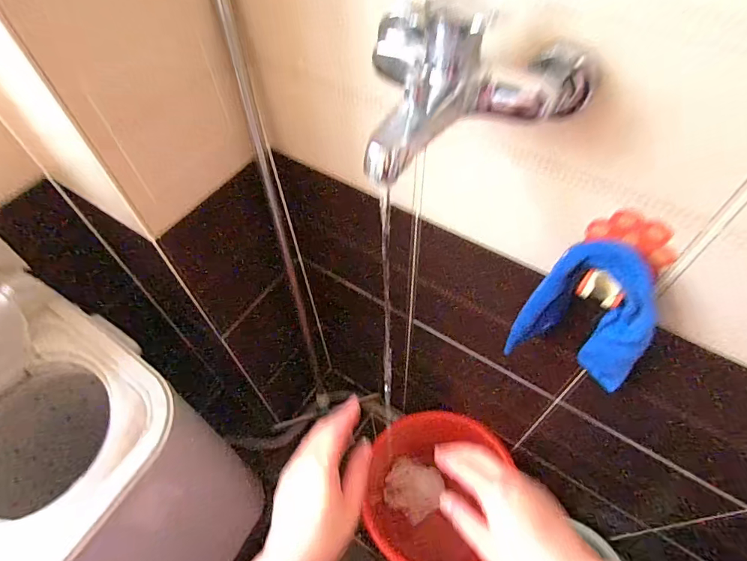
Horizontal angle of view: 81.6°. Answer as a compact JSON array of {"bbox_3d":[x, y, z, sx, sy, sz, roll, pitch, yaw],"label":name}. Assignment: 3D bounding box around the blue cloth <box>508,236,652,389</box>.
[{"bbox_3d":[0.258,0.048,0.525,0.148,0.226,0.051,16,59,16],"label":"blue cloth"}]

